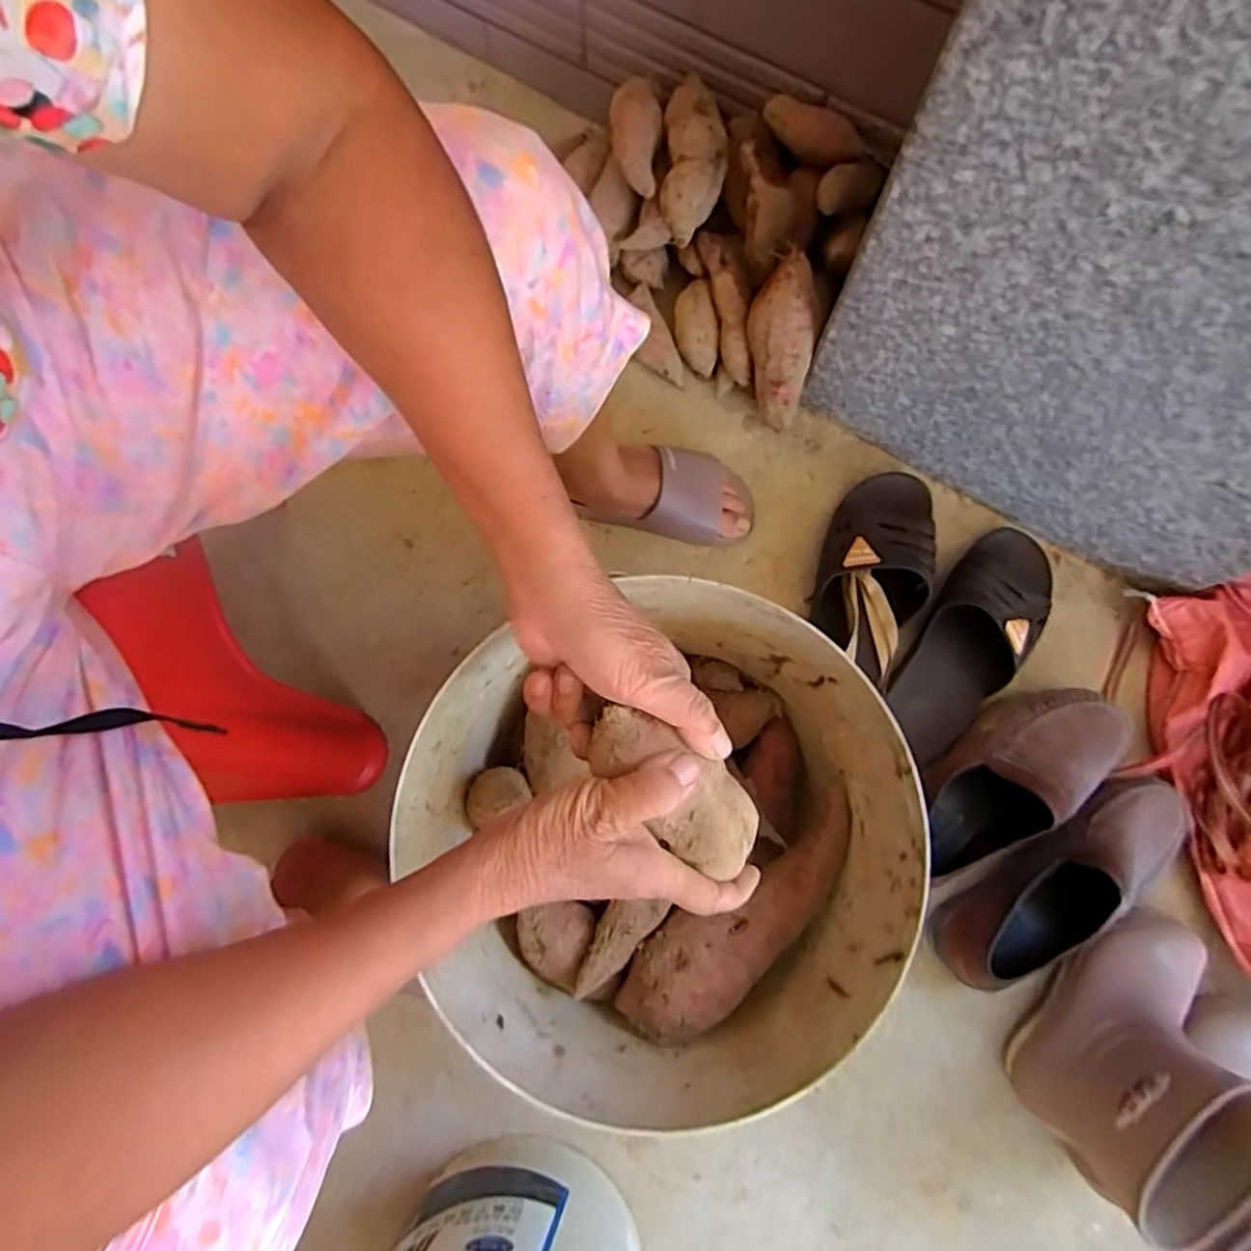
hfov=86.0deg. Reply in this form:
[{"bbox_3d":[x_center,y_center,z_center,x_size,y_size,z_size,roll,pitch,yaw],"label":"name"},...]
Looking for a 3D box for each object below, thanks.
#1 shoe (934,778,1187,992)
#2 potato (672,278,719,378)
[{"bbox_3d":[0.419,0.242,0.642,0.276,0.081,0.097,-29,79,-4],"label":"shoe"},{"bbox_3d":[0.078,-0.334,0.757,0.043,0.038,0.097,-11,103,-1],"label":"potato"}]

